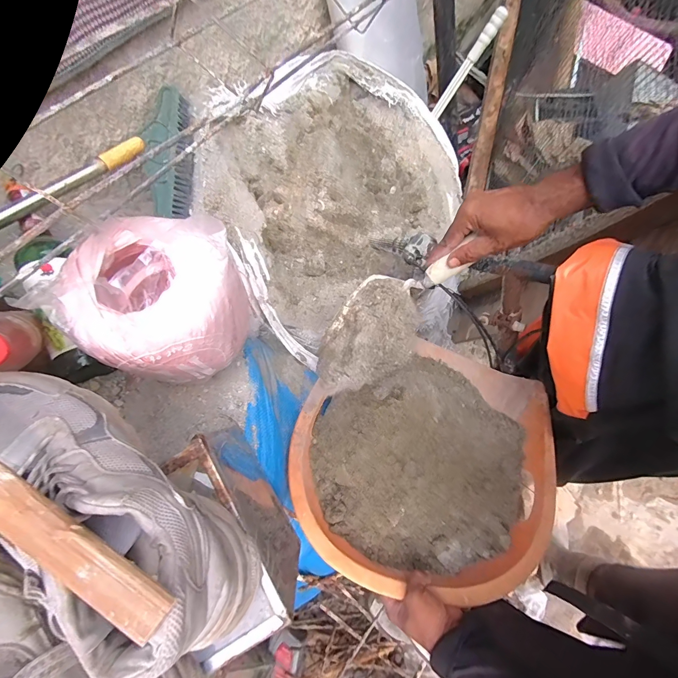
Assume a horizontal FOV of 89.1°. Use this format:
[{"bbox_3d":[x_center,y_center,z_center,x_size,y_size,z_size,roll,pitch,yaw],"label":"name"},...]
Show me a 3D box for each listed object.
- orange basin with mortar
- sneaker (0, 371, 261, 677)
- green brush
[{"bbox_3d":[0.143,0.193,0.564,0.408,0.129,0.375,20,68,11],"label":"orange basin with mortar"},{"bbox_3d":[-0.171,0.111,0.251,0.248,0.093,0.083,41,73,18],"label":"sneaker"},{"bbox_3d":[-0.275,-0.295,0.559,0.064,0.052,0.208,-3,88,1],"label":"green brush"}]

